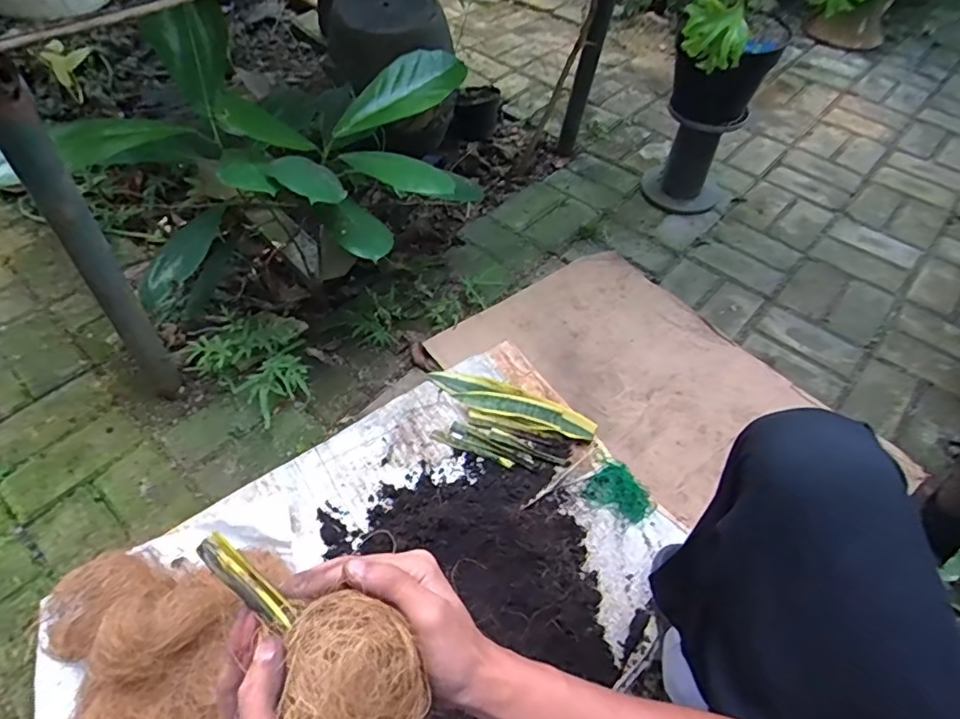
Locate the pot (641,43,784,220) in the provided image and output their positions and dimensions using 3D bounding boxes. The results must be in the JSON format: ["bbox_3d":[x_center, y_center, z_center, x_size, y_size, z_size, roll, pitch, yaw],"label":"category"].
[{"bbox_3d":[0.498,-0.522,1.257,0.183,0.376,0.217,24,55,16],"label":"pot"}]

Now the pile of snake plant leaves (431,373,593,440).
[{"bbox_3d":[0.052,0.078,0.962,0.302,0.033,0.071,14,52,9],"label":"pile of snake plant leaves"}]

